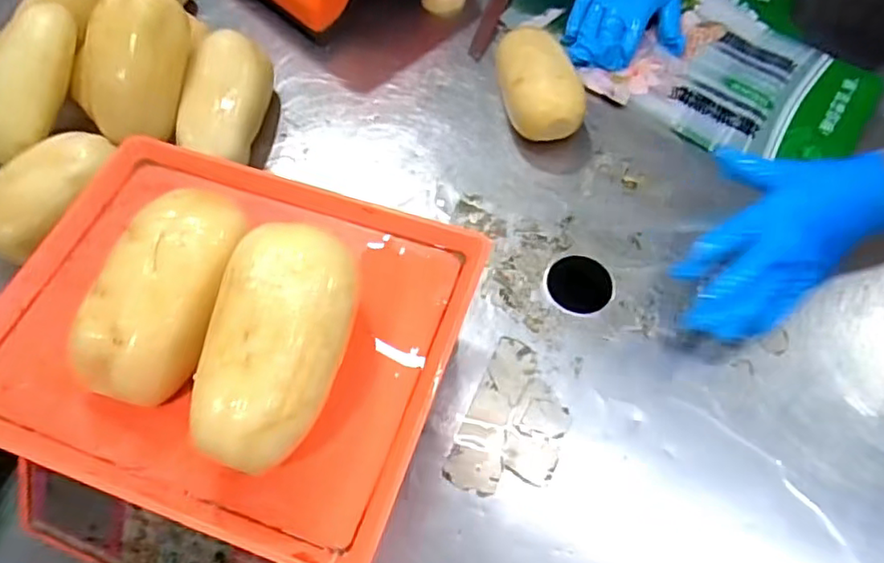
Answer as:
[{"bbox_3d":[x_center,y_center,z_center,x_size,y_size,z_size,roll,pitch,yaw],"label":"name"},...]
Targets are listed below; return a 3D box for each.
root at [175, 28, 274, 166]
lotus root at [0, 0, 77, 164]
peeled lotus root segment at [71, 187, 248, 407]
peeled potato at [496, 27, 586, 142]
[{"bbox_3d":[-0.221,-0.178,0.618,0.075,0.076,0.139,6,61,5],"label":"root"},{"bbox_3d":[-0.400,-0.189,0.582,0.062,0.049,0.163,13,79,8],"label":"lotus root"},{"bbox_3d":[-0.171,0.008,0.384,0.072,0.065,0.136,16,63,10],"label":"peeled lotus root segment"},{"bbox_3d":[0.095,-0.193,0.620,0.064,0.060,0.125,-12,62,-5],"label":"peeled potato"}]

